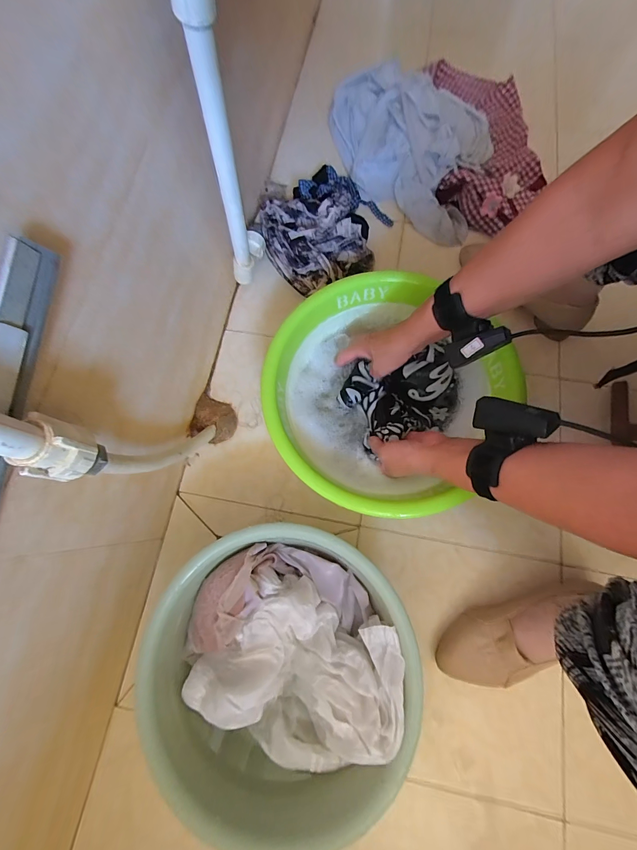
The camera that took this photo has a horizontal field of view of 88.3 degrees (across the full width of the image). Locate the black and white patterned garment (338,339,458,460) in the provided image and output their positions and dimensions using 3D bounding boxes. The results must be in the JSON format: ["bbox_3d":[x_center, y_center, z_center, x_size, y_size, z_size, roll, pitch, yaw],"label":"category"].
[{"bbox_3d":[0.121,-0.042,0.486,0.161,0.046,0.125,-13,76,-2],"label":"black and white patterned garment"}]

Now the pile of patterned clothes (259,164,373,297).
[{"bbox_3d":[-0.005,-0.380,0.610,0.192,0.083,0.285,-7,75,-1],"label":"pile of patterned clothes"}]

